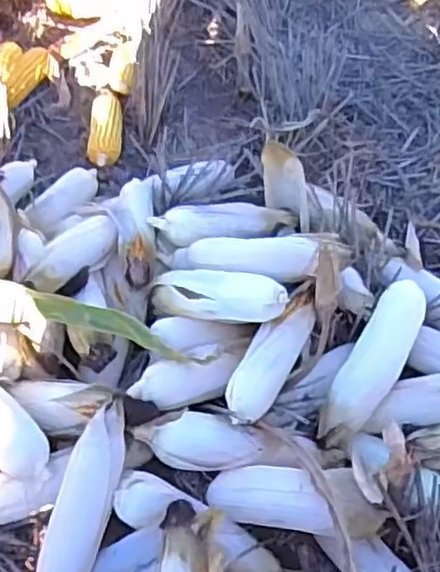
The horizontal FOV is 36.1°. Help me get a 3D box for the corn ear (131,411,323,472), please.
[{"bbox_3d":[0.006,0.182,0.788,0.216,0.047,0.060,7,54,9],"label":"corn ear"}]

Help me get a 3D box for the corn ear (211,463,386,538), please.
[{"bbox_3d":[0.077,0.231,0.741,0.204,0.061,0.068,-3,49,31],"label":"corn ear"}]

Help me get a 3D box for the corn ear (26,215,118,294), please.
[{"bbox_3d":[-0.206,-0.038,0.923,0.061,0.049,0.170,24,44,20],"label":"corn ear"}]

